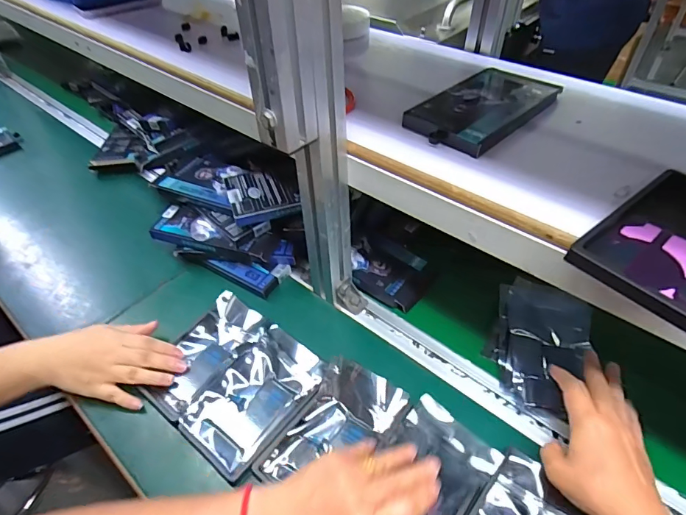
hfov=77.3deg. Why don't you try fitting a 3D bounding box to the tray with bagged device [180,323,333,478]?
[{"bbox_3d":[-0.101,0.152,0.485,0.101,0.021,0.157,28,52,27],"label":"tray with bagged device"}]

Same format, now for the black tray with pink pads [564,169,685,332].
[{"bbox_3d":[0.256,-0.014,0.326,0.161,0.016,0.092,-30,51,-25],"label":"black tray with pink pads"}]

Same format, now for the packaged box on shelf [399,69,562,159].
[{"bbox_3d":[0.160,-0.171,0.479,0.185,0.019,0.092,-36,54,-28],"label":"packaged box on shelf"}]

